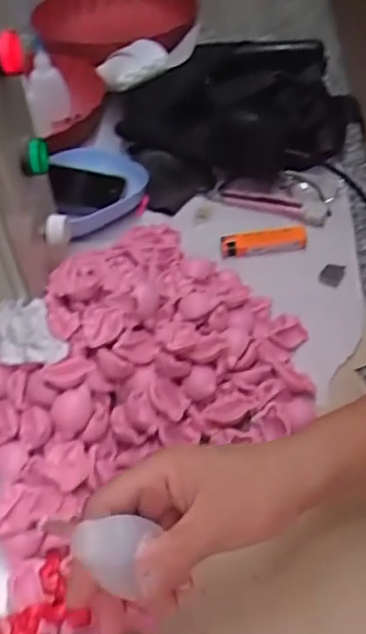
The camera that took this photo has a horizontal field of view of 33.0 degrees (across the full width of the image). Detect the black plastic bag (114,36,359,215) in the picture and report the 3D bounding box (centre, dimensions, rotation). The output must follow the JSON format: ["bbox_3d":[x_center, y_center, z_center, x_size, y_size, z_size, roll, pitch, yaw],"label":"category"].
[{"bbox_3d":[0.070,-0.234,0.705,0.272,0.075,0.198,-18,48,-13],"label":"black plastic bag"}]

